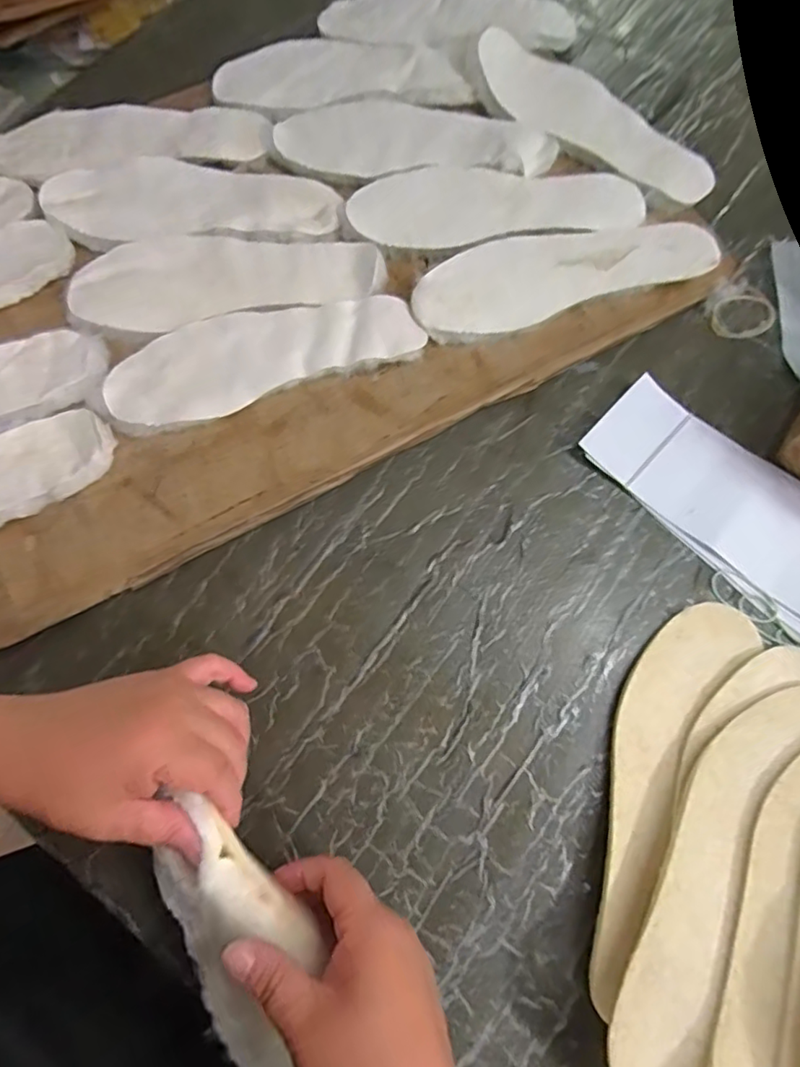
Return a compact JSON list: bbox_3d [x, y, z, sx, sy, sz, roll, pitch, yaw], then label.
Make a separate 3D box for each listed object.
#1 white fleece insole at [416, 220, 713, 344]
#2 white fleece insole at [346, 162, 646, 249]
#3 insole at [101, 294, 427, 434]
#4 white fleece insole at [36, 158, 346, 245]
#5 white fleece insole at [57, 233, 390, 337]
[{"bbox_3d":[0.140,-0.235,0.505,0.261,0.012,0.087,-17,77,-3],"label":"white fleece insole"},{"bbox_3d":[0.088,-0.307,0.529,0.264,0.011,0.085,-5,72,-3],"label":"white fleece insole"},{"bbox_3d":[-0.116,-0.157,0.482,0.261,0.009,0.089,-18,73,-7],"label":"insole"},{"bbox_3d":[-0.193,-0.319,0.536,0.261,0.013,0.097,-5,72,-3],"label":"white fleece insole"},{"bbox_3d":[-0.154,-0.235,0.512,0.267,0.012,0.096,-10,72,-4],"label":"white fleece insole"}]

